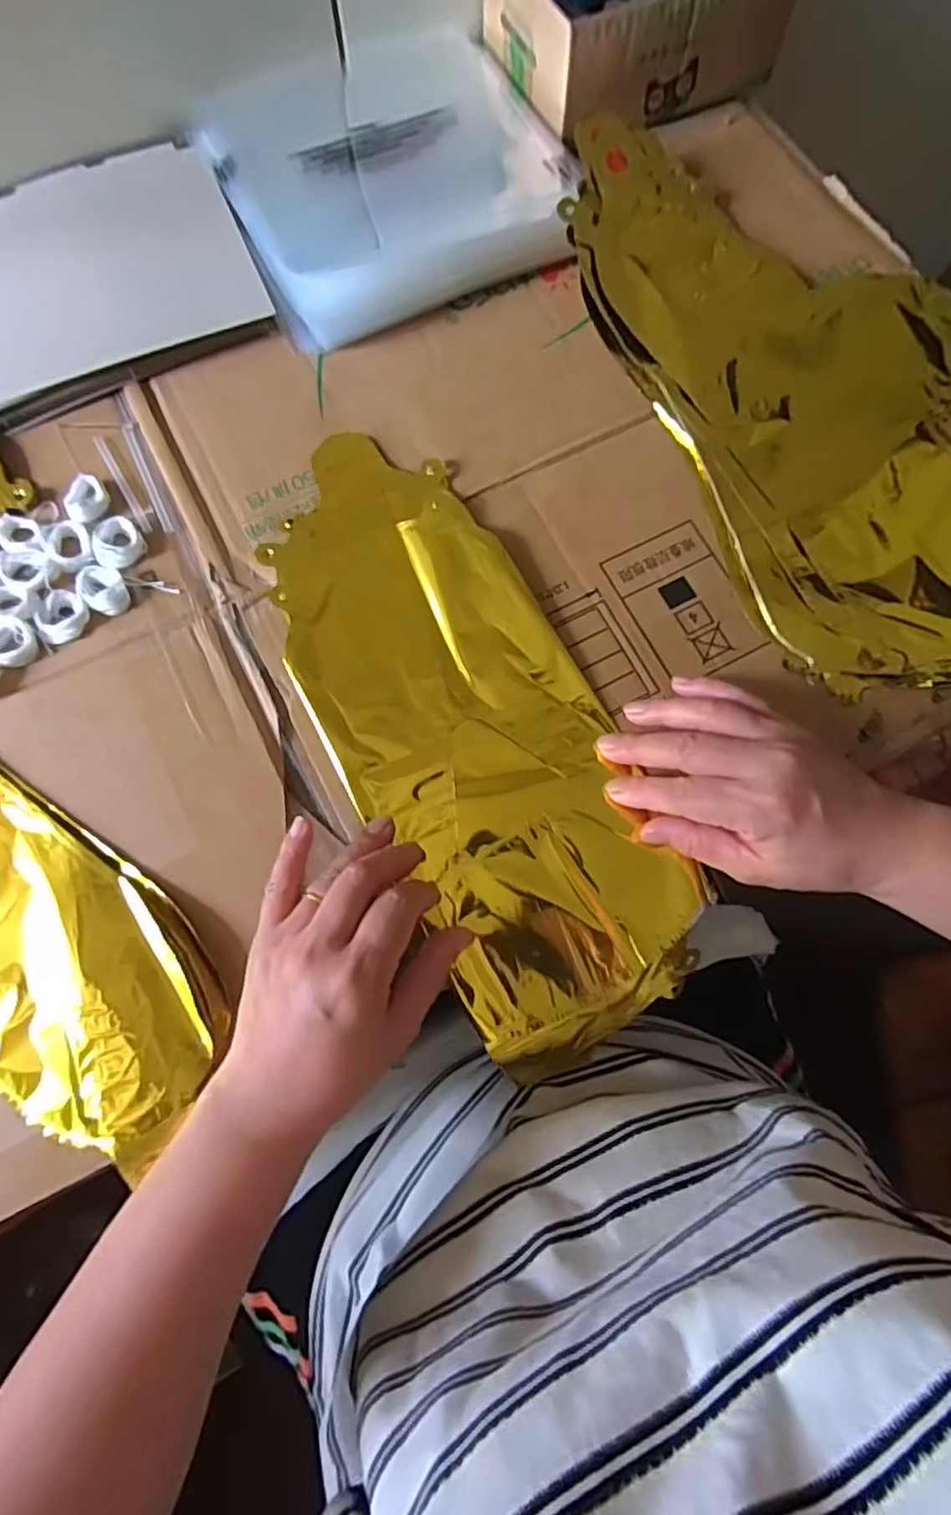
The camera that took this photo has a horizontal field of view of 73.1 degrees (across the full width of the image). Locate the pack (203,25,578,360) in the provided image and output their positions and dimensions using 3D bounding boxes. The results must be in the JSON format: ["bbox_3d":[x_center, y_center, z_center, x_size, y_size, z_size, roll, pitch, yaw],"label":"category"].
[{"bbox_3d":[-0.059,-0.404,0.444,0.220,0.030,0.222,-22,76,-6],"label":"pack"}]

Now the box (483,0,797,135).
[{"bbox_3d":[0.119,-0.524,0.453,0.188,0.069,0.129,-25,76,-7],"label":"box"}]

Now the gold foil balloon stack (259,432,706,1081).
[{"bbox_3d":[-0.006,-0.014,0.373,0.139,0.042,0.389,-25,82,-7],"label":"gold foil balloon stack"}]

